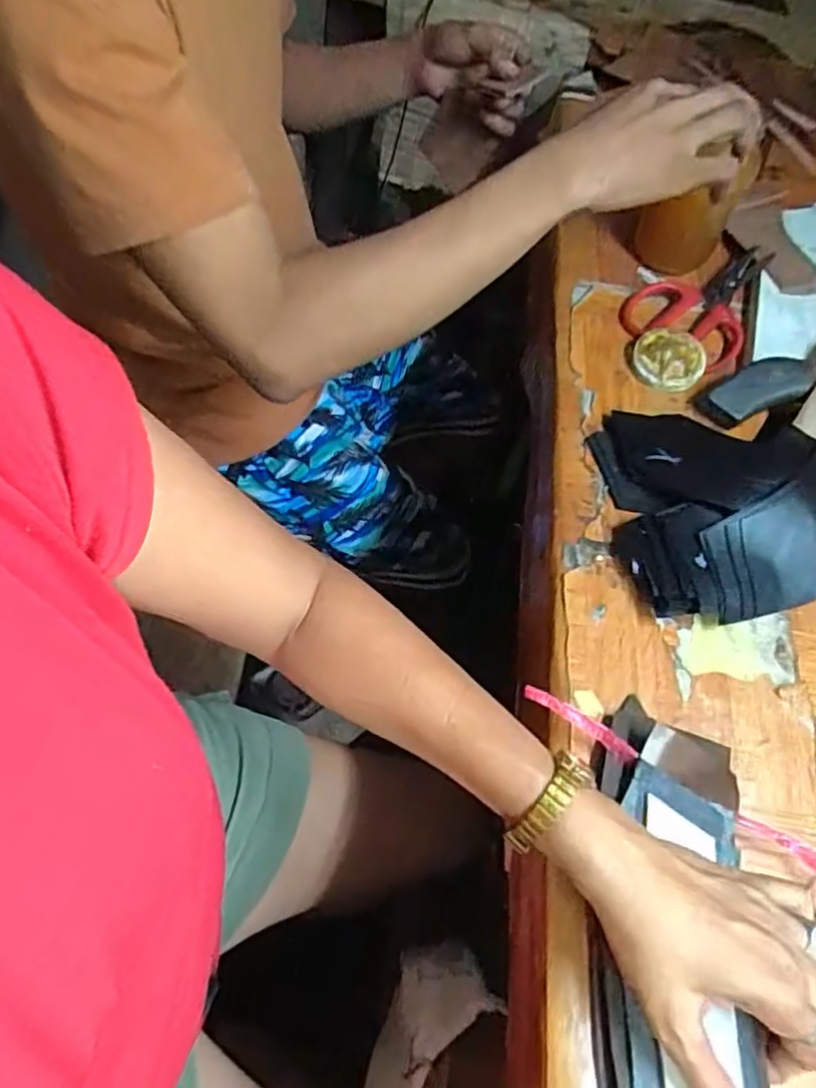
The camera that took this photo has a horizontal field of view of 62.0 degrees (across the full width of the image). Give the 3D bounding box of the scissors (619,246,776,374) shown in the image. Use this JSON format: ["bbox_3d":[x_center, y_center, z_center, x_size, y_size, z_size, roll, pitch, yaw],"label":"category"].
[{"bbox_3d":[0.260,-0.224,0.613,0.105,0.012,0.175,29,59,8],"label":"scissors"}]

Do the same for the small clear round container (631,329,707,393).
[{"bbox_3d":[0.221,-0.155,0.569,0.056,0.015,0.055,4,59,-7],"label":"small clear round container"}]

